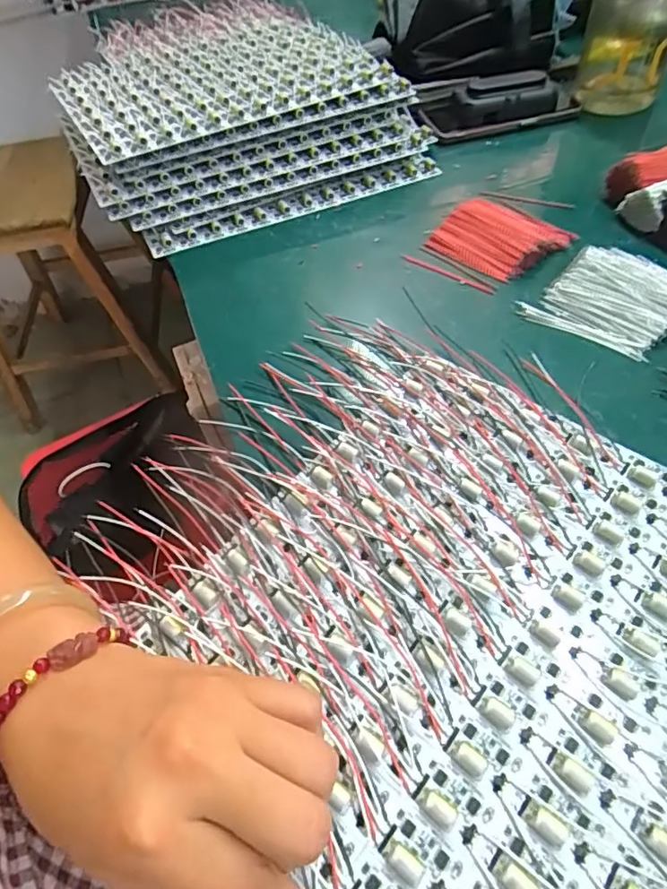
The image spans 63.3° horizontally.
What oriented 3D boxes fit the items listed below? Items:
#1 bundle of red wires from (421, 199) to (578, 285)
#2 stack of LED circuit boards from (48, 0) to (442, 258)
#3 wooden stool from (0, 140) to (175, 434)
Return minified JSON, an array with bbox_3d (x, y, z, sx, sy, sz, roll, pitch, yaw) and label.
[{"bbox_3d":[0.137,-0.175,0.451,0.097,0.018,0.089,30,60,23],"label":"bundle of red wires"},{"bbox_3d":[-0.105,-0.341,0.555,0.311,0.093,0.309,-22,55,-13],"label":"stack of LED circuit boards"},{"bbox_3d":[-0.613,-0.339,1.207,0.345,0.477,0.310,-12,54,2],"label":"wooden stool"}]

